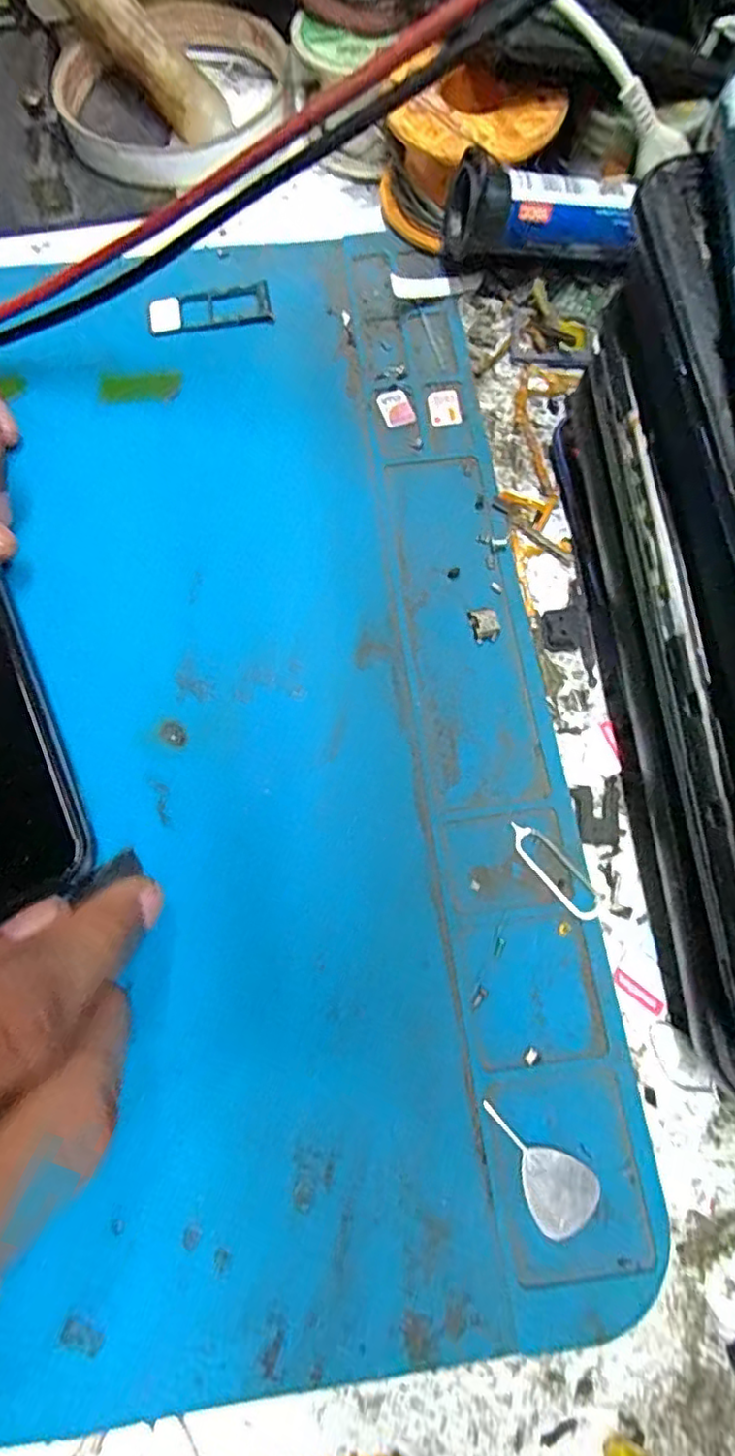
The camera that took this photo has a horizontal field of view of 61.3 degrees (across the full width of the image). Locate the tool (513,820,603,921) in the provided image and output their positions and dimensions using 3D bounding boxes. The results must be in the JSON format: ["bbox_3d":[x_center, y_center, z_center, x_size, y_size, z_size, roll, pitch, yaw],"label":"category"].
[{"bbox_3d":[0.043,0.032,0.141,0.008,0.004,0.026,-37,74,-10],"label":"tool"}]

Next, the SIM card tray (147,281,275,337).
[{"bbox_3d":[-0.051,-0.134,0.198,0.039,0.004,0.016,-7,71,-1],"label":"SIM card tray"}]

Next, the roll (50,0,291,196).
[{"bbox_3d":[-0.070,-0.227,0.221,0.077,0.014,0.093,12,72,6],"label":"roll"}]

